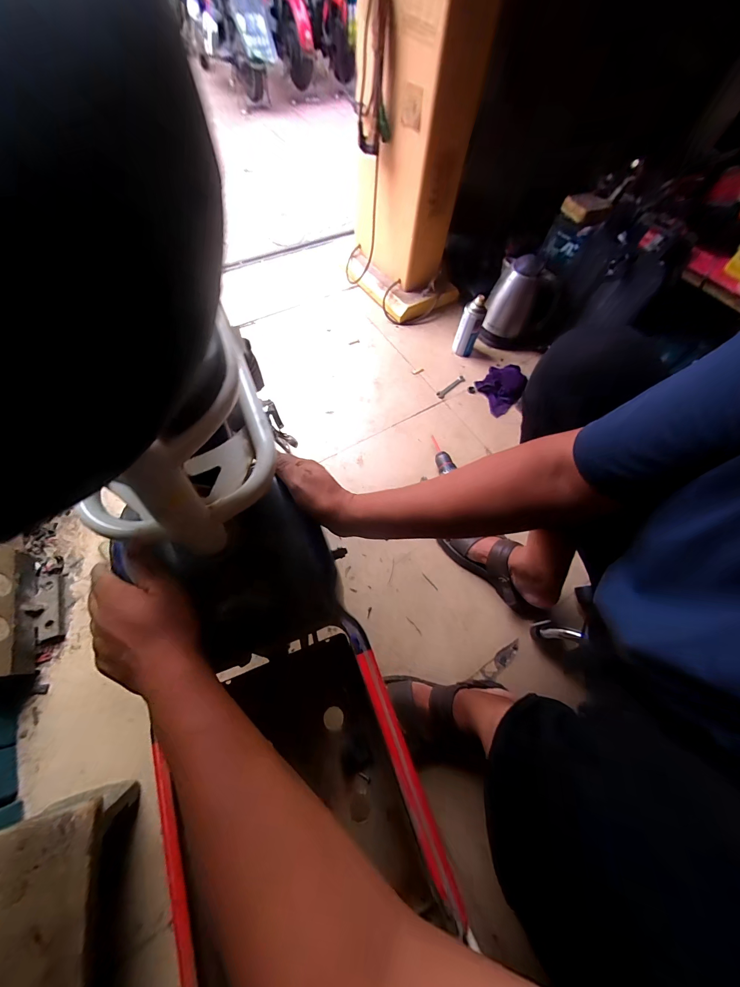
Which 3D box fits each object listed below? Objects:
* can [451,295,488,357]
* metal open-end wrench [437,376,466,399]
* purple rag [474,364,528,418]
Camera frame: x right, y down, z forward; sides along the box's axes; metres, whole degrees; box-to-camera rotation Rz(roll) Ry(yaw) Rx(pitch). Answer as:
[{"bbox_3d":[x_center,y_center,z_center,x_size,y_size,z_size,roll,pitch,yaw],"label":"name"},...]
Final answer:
[{"bbox_3d":[0.296,-0.492,0.975,0.062,0.162,0.054,24,64,8],"label":"can"},{"bbox_3d":[0.241,-0.319,0.980,0.026,0.009,0.116,43,68,17],"label":"metal open-end wrench"},{"bbox_3d":[0.390,-0.320,0.969,0.166,0.047,0.128,-39,72,-20],"label":"purple rag"}]

